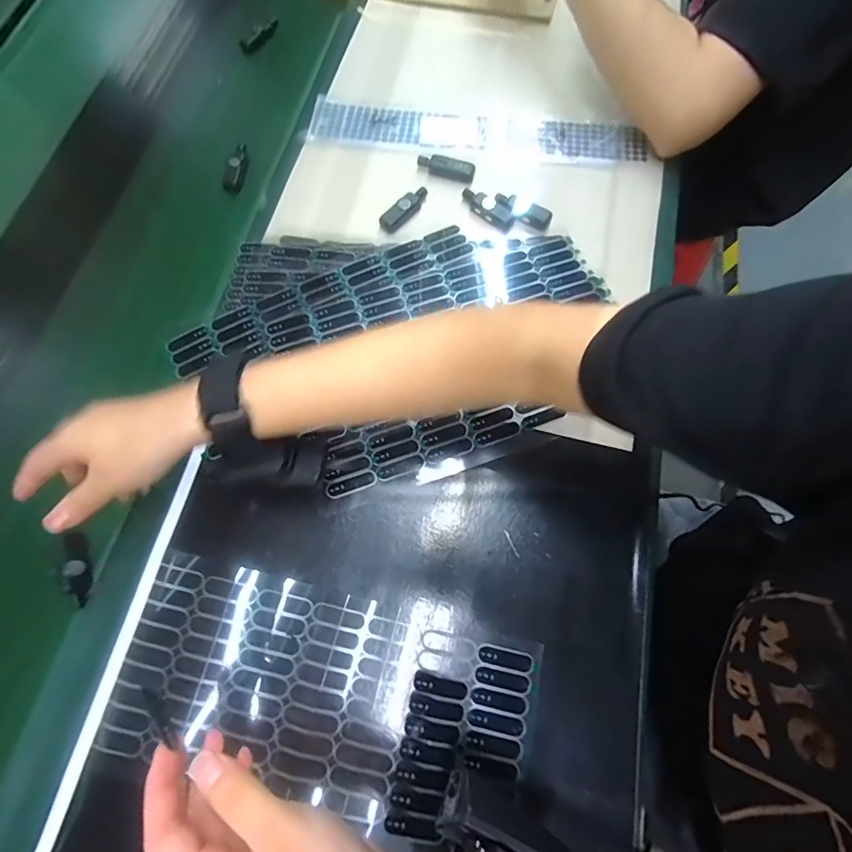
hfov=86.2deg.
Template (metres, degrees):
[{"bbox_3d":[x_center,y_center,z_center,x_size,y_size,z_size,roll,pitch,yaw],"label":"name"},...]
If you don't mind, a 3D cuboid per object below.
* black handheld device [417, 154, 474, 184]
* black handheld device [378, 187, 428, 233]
[{"bbox_3d":[0.020,-0.260,0.458,0.057,0.017,0.015,19,72,7],"label":"black handheld device"},{"bbox_3d":[-0.020,-0.211,0.443,0.016,0.015,0.057,43,76,14],"label":"black handheld device"}]

